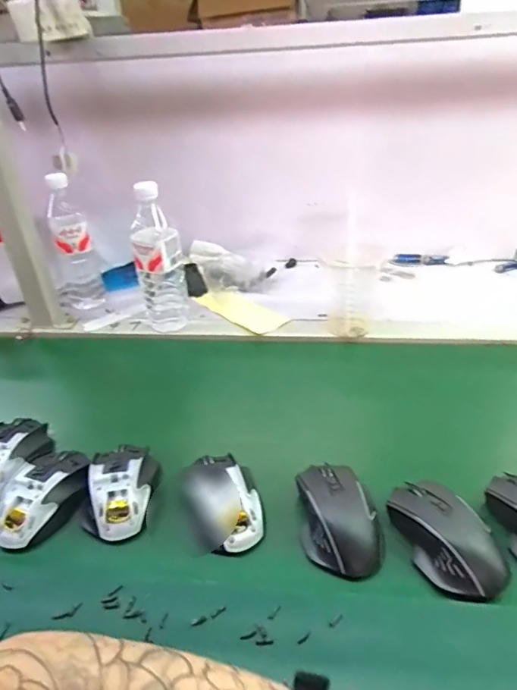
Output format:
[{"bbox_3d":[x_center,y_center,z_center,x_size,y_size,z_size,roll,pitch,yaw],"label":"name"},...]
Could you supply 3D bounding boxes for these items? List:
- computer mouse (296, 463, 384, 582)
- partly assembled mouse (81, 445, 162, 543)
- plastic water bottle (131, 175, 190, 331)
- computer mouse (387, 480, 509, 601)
[{"bbox_3d":[0.075,0.160,0.472,0.067,0.032,0.111,-6,33,-3],"label":"computer mouse"},{"bbox_3d":[-0.142,0.145,0.516,0.070,0.033,0.109,-1,33,5],"label":"partly assembled mouse"},{"bbox_3d":[-0.150,-0.125,0.757,0.069,0.232,0.057,-11,34,-10],"label":"plastic water bottle"},{"bbox_3d":[0.167,0.168,0.446,0.062,0.034,0.117,-18,36,-20],"label":"computer mouse"}]

